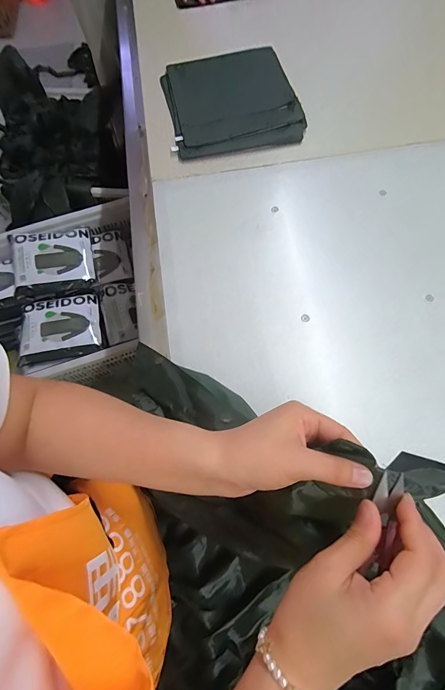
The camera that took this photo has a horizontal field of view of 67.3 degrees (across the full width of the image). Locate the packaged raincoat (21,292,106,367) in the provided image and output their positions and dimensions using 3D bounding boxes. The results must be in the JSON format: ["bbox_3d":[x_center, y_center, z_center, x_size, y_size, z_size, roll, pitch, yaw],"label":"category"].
[{"bbox_3d":[-0.545,-0.054,1.132,0.264,0.048,0.237,-14,58,-12],"label":"packaged raincoat"}]

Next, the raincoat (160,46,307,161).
[{"bbox_3d":[0.016,-0.574,0.794,0.295,0.047,0.348,-11,60,3],"label":"raincoat"}]

